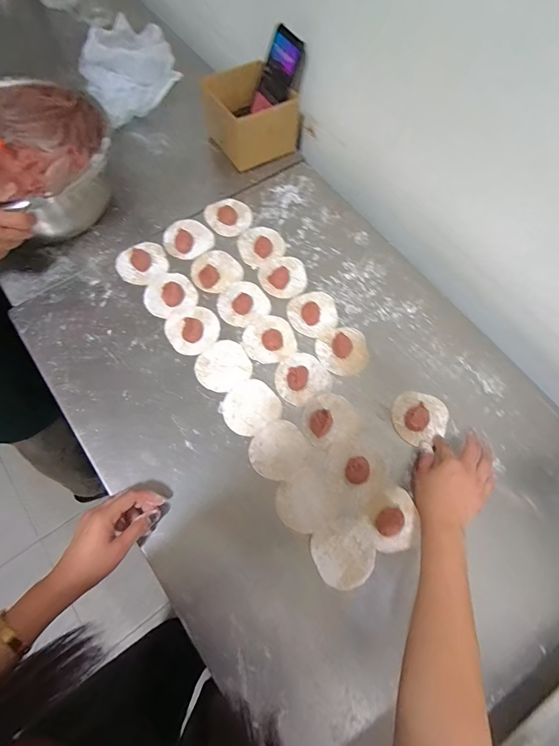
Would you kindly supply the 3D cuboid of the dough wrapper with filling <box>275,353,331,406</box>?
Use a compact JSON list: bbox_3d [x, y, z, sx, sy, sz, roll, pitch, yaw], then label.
[{"bbox_3d":[0.034,0.005,0.567,0.080,0.019,0.076,1,69,-2],"label":"dough wrapper with filling"}]

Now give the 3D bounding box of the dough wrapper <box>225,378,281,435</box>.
[{"bbox_3d":[-0.044,0.050,0.557,0.081,0.004,0.072,-32,73,-14],"label":"dough wrapper"}]

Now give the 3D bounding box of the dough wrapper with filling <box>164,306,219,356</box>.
[{"bbox_3d":[-0.138,-0.071,0.594,0.080,0.018,0.083,1,69,-2],"label":"dough wrapper with filling"}]

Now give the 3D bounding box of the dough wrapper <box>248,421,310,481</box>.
[{"bbox_3d":[-0.001,0.110,0.531,0.077,0.004,0.081,1,69,-2],"label":"dough wrapper"}]

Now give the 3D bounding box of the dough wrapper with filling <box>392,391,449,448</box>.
[{"bbox_3d":[0.211,0.066,0.551,0.079,0.019,0.078,1,69,-2],"label":"dough wrapper with filling"}]

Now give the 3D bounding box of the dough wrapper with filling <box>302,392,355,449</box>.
[{"bbox_3d":[0.073,0.067,0.542,0.073,0.021,0.084,30,70,9],"label":"dough wrapper with filling"}]

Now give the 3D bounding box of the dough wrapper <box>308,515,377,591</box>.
[{"bbox_3d":[0.084,0.234,0.486,0.076,0.004,0.081,0,73,-1],"label":"dough wrapper"}]

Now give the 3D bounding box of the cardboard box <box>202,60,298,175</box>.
[{"bbox_3d":[-0.051,-0.487,0.716,0.152,0.102,0.125,-26,72,-12],"label":"cardboard box"}]

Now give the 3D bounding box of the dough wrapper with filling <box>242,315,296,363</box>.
[{"bbox_3d":[-0.015,-0.055,0.593,0.080,0.022,0.079,1,69,-2],"label":"dough wrapper with filling"}]

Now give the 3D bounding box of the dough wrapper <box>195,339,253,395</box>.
[{"bbox_3d":[-0.088,-0.011,0.580,0.081,0.004,0.076,1,69,-2],"label":"dough wrapper"}]

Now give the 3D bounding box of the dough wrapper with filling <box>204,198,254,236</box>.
[{"bbox_3d":[-0.092,-0.288,0.687,0.081,0.013,0.074,1,69,-2],"label":"dough wrapper with filling"}]

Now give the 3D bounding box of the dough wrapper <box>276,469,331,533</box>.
[{"bbox_3d":[0.033,0.173,0.505,0.071,0.006,0.077,1,69,-2],"label":"dough wrapper"}]

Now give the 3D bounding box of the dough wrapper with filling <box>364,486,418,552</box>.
[{"bbox_3d":[0.151,0.196,0.498,0.076,0.011,0.075,1,69,-2],"label":"dough wrapper with filling"}]

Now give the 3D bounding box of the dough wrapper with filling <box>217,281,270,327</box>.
[{"bbox_3d":[-0.063,-0.121,0.618,0.080,0.018,0.082,1,69,-2],"label":"dough wrapper with filling"}]

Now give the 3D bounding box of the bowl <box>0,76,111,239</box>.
[{"bbox_3d":[-0.398,-0.351,0.633,0.257,0.134,0.251,1,69,-2],"label":"bowl"}]

